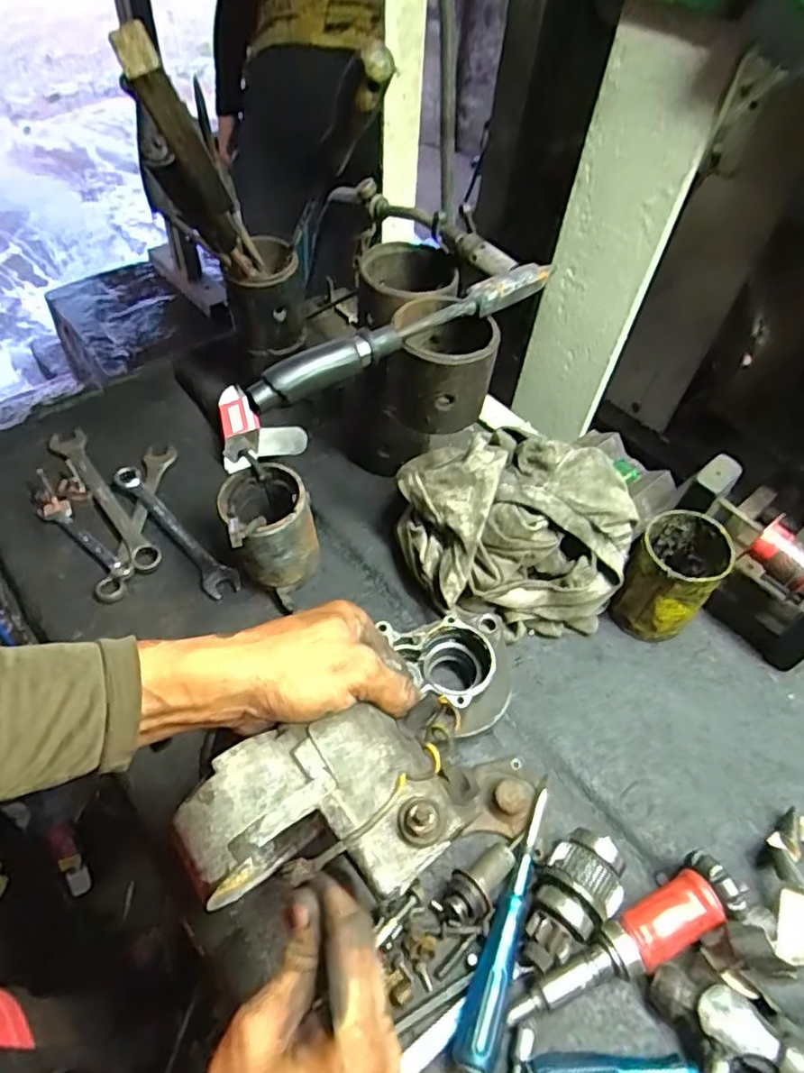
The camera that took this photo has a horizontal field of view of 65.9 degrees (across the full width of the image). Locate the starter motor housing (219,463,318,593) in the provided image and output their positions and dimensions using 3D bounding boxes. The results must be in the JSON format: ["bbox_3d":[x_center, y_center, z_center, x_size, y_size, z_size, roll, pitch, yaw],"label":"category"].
[{"bbox_3d":[-0.119,-0.007,0.561,0.078,0.098,0.089,-17,56,-17],"label":"starter motor housing"}]

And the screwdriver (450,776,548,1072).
[{"bbox_3d":[0.080,0.264,0.438,0.030,0.029,0.188,21,54,11],"label":"screwdriver"}]

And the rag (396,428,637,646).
[{"bbox_3d":[0.098,-0.004,0.569,0.188,0.156,0.134,1,53,-4],"label":"rag"}]

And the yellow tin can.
[{"bbox_3d":[0.242,0.041,0.572,0.071,0.114,0.077,2,53,-3],"label":"yellow tin can"}]

